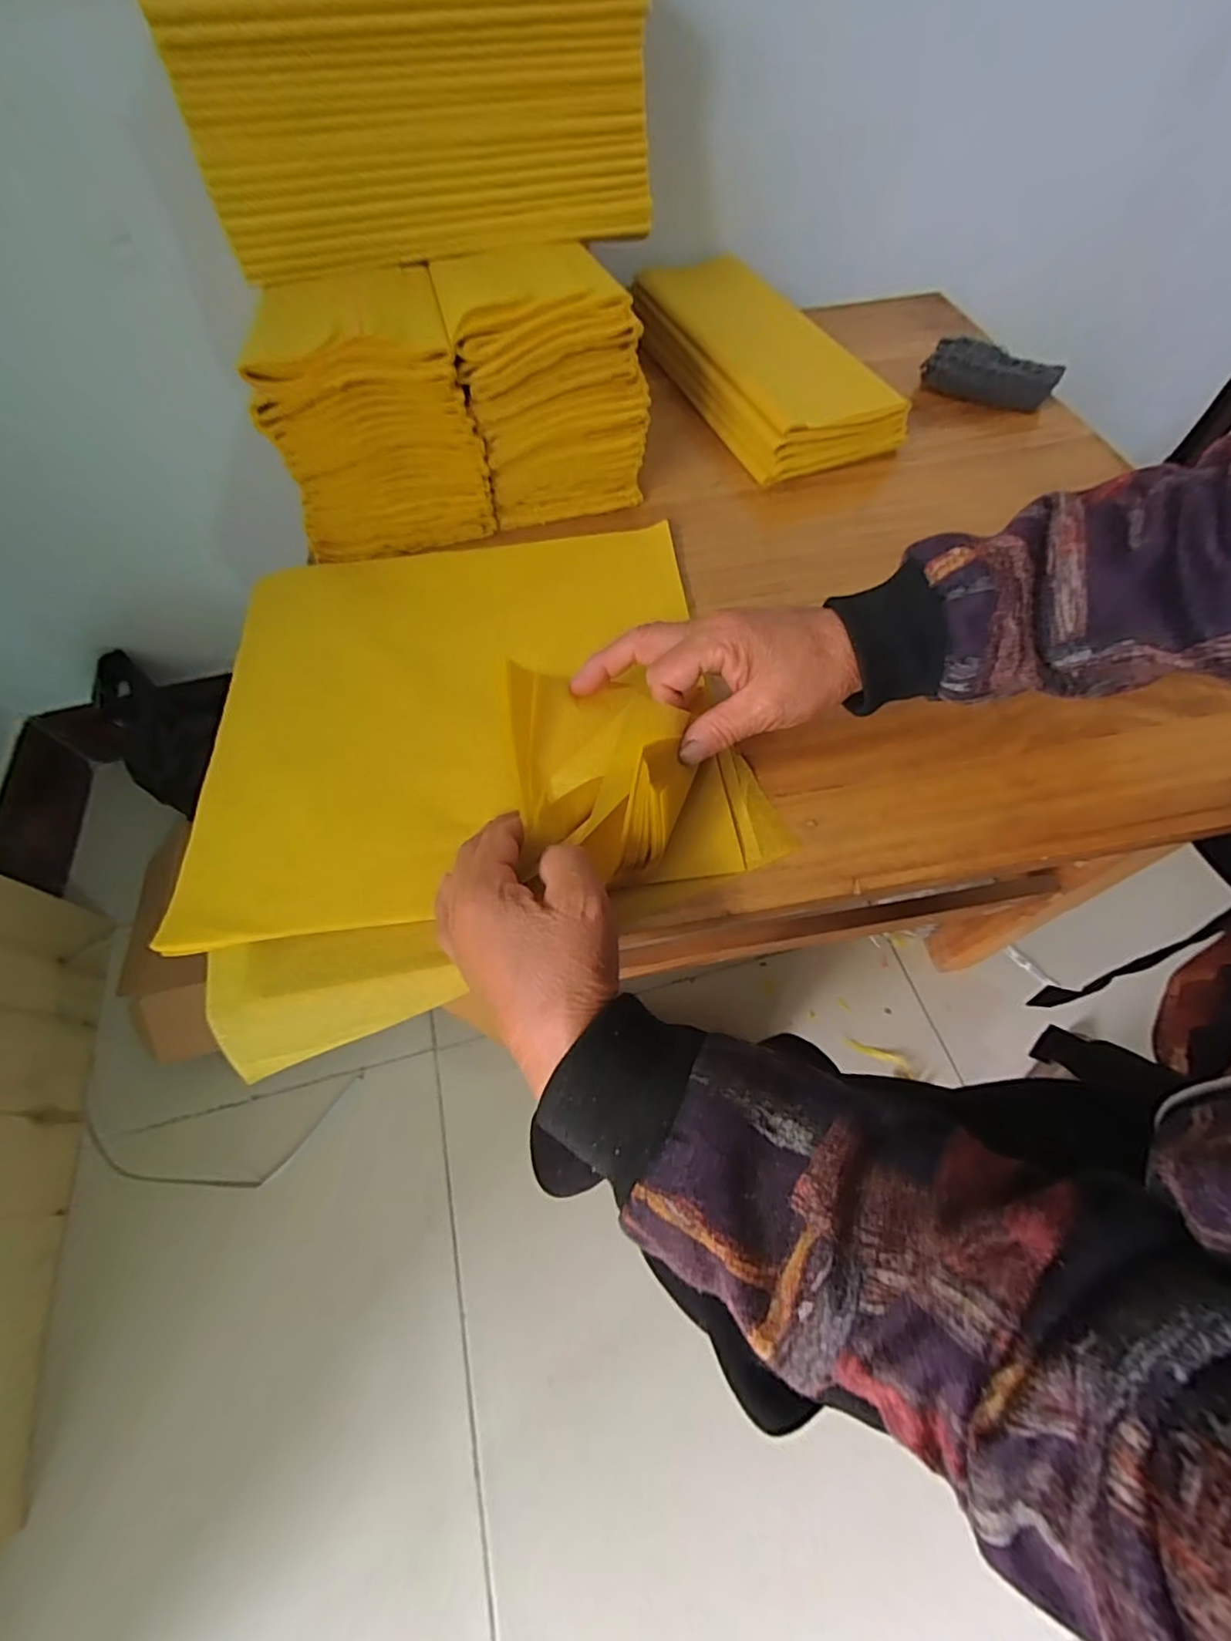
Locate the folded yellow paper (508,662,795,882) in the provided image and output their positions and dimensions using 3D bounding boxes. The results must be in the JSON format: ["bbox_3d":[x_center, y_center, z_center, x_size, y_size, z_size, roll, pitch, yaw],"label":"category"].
[{"bbox_3d":[-0.007,-0.031,0.314,0.090,0.048,0.106,-6,61,-1],"label":"folded yellow paper"}]

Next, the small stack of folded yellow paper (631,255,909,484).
[{"bbox_3d":[0.132,-0.430,0.541,0.137,0.052,0.301,-21,63,-9],"label":"small stack of folded yellow paper"}]

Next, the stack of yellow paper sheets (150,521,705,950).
[{"bbox_3d":[-0.101,-0.085,0.380,0.303,0.016,0.305,-6,61,-1],"label":"stack of yellow paper sheets"}]

